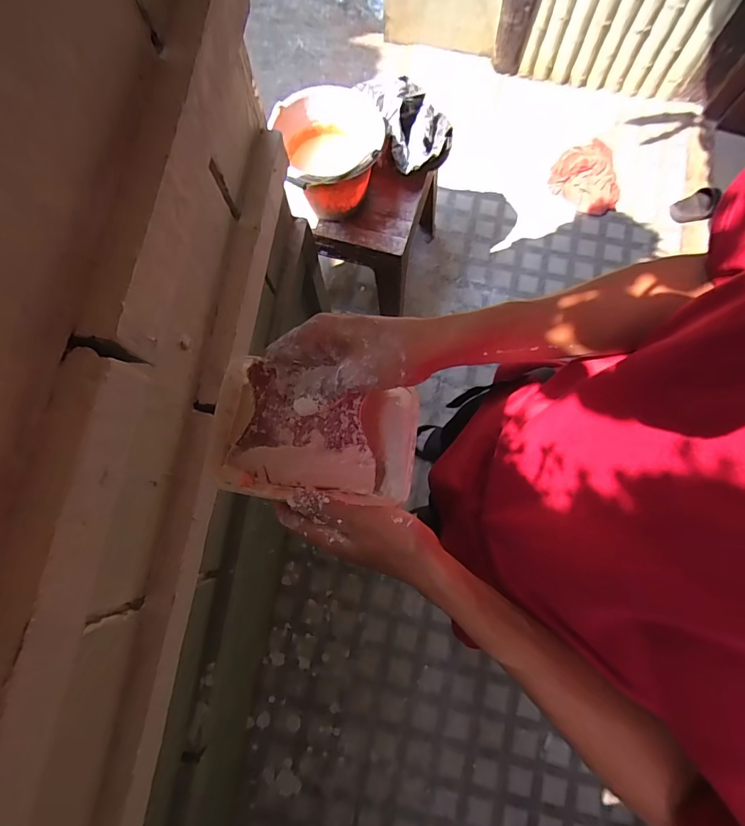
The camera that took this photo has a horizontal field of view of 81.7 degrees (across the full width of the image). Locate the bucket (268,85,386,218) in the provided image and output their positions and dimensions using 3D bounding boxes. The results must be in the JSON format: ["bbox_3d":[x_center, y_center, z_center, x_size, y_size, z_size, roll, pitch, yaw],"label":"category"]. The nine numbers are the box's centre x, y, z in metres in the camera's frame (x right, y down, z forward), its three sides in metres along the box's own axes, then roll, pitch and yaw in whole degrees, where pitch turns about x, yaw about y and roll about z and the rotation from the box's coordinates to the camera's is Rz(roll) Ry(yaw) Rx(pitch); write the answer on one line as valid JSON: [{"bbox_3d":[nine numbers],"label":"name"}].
[{"bbox_3d":[-0.085,-0.640,1.088,0.263,0.218,0.253,0,78,0],"label":"bucket"}]

